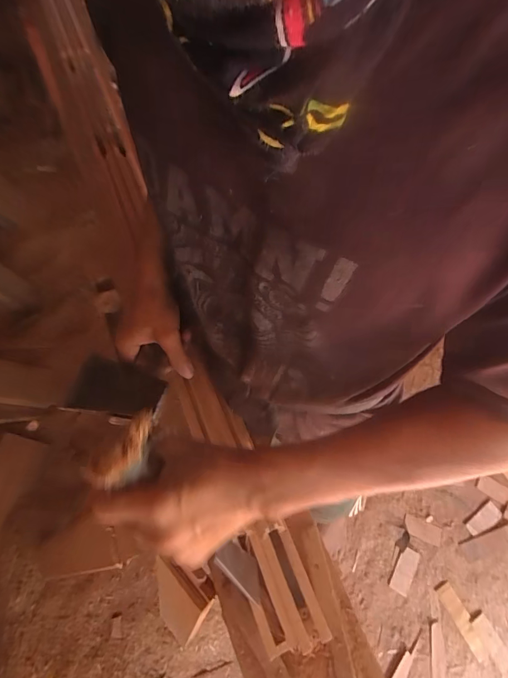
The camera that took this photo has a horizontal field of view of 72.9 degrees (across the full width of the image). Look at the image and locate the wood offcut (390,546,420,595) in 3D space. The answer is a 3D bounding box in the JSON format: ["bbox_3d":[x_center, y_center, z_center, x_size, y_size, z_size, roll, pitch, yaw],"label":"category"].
[{"bbox_3d":[0.472,0.723,1.077,0.056,0.012,0.129,27,66,16],"label":"wood offcut"}]

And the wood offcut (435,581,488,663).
[{"bbox_3d":[0.621,0.835,1.024,0.053,0.010,0.185,-23,63,-10],"label":"wood offcut"}]

